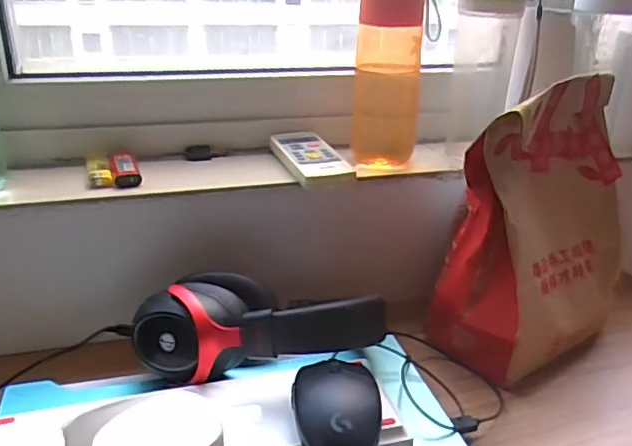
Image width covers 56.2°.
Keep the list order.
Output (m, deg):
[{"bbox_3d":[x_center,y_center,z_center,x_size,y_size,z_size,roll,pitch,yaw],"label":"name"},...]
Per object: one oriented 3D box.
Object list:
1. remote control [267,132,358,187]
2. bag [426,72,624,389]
[{"bbox_3d":[-0.007,-0.069,0.627,0.059,0.017,0.146,-7,25,-19],"label":"remote control"},{"bbox_3d":[0.220,0.006,0.589,0.193,0.259,0.113,-15,29,-33],"label":"bag"}]

